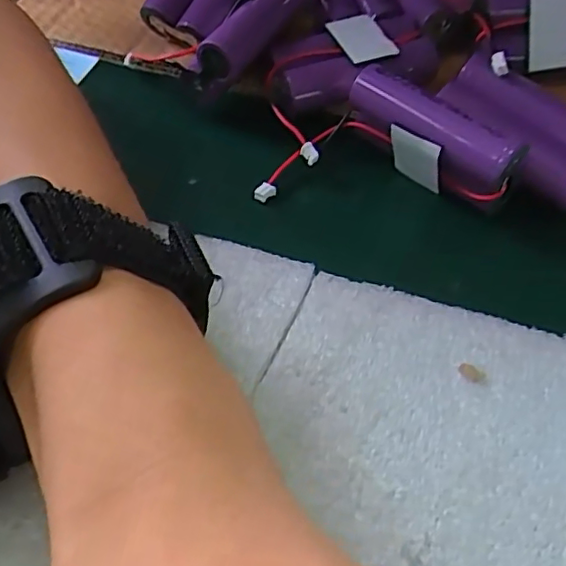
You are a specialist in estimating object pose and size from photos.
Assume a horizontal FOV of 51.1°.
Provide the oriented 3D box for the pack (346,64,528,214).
[{"bbox_3d":[0.051,-0.053,0.218,0.018,0.029,0.071,-38,63,-24],"label":"pack"}]

